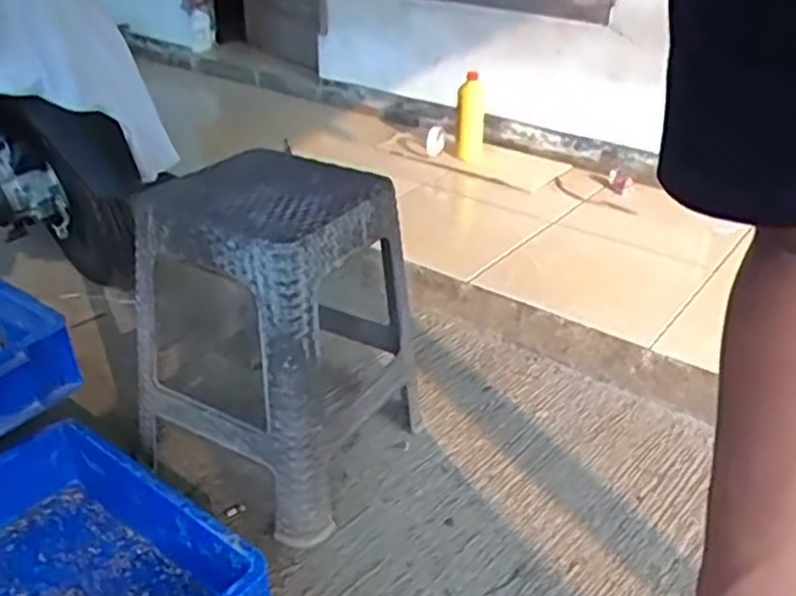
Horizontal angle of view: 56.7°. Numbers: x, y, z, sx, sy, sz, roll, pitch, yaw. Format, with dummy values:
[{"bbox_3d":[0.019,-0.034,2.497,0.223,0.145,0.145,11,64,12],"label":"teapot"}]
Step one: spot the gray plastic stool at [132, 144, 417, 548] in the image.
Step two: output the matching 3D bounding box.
[{"bbox_3d":[-0.203,0.053,1.156,0.354,0.492,0.308,16,31,22],"label":"gray plastic stool"}]

